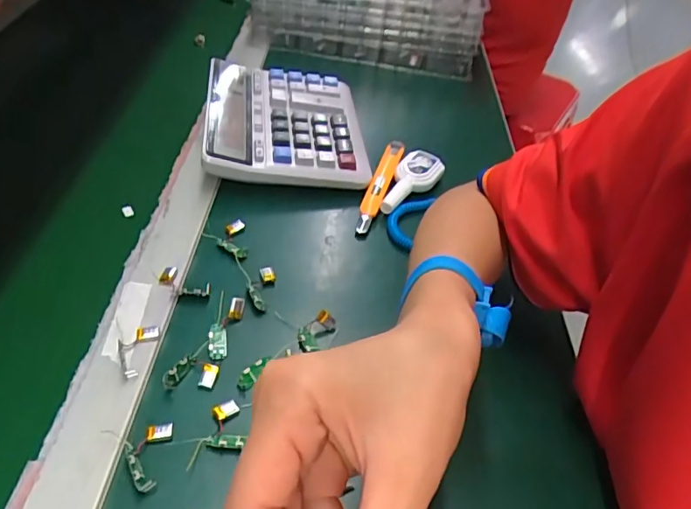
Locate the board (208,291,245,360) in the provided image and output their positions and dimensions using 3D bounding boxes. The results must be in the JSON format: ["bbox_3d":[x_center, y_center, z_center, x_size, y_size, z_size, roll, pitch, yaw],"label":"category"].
[{"bbox_3d":[-0.086,0.050,0.376,0.019,0.012,0.051,10,54,3],"label":"board"}]

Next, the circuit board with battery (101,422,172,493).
[{"bbox_3d":[-0.119,0.116,0.306,0.037,0.004,0.041,-8,47,-16],"label":"circuit board with battery"}]

